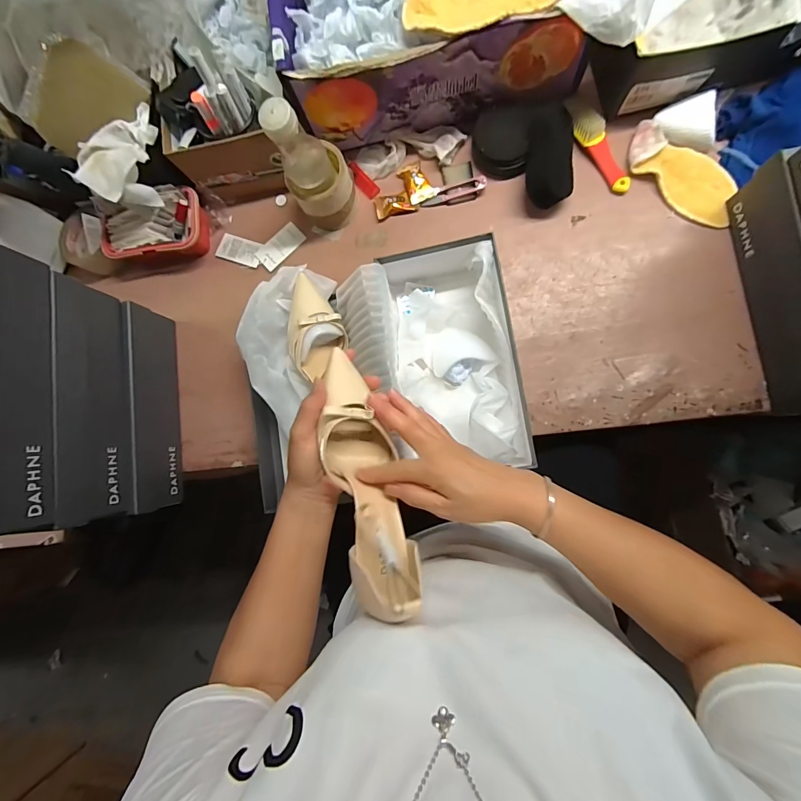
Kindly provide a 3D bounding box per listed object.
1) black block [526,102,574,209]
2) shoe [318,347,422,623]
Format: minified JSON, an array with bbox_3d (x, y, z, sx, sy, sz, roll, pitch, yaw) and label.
[{"bbox_3d":[0.211,-0.337,0.533,0.063,0.055,0.124,3,87,9],"label":"black block"},{"bbox_3d":[-0.034,0.067,0.351,0.063,0.079,0.238,-25,62,6],"label":"shoe"}]

